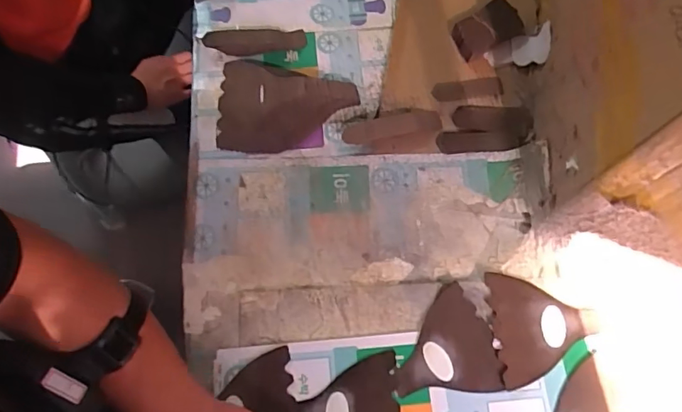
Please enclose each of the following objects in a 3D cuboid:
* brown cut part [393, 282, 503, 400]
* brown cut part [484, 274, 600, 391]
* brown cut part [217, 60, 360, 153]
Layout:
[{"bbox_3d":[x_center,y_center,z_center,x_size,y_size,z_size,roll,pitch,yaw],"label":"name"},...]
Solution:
[{"bbox_3d":[0.131,0.166,0.627,0.126,0.004,0.128,-1,70,2],"label":"brown cut part"},{"bbox_3d":[0.256,0.150,0.628,0.124,0.010,0.136,-5,70,0],"label":"brown cut part"},{"bbox_3d":[-0.082,-0.155,0.736,0.201,0.045,0.149,1,70,3],"label":"brown cut part"}]

